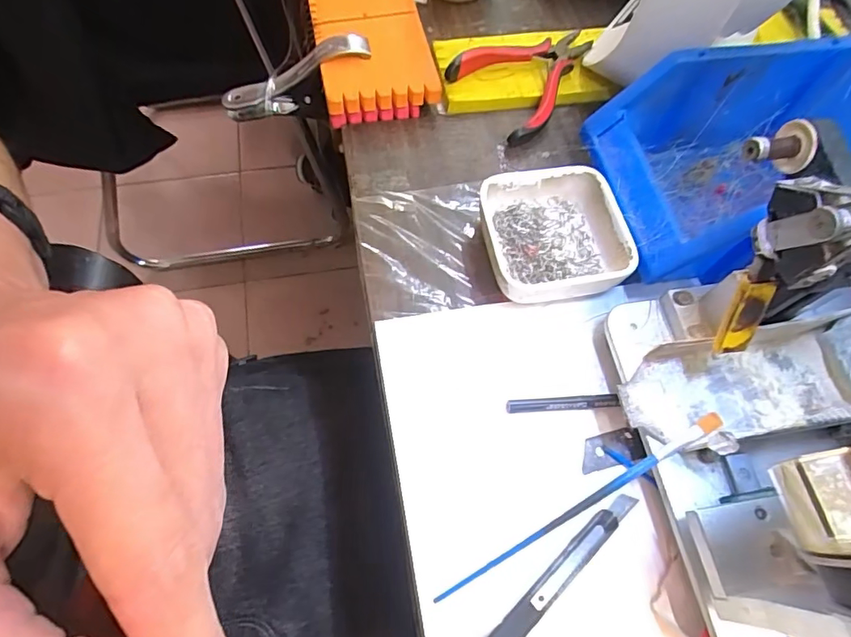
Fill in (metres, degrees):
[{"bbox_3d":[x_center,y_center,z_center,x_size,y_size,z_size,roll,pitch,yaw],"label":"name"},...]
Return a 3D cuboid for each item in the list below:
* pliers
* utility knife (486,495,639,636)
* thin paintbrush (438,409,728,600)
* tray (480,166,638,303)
[{"bbox_3d":[0.063,-0.180,0.368,0.079,0.025,0.110,27,66,10],"label":"pliers"},{"bbox_3d":[0.051,0.133,0.233,0.140,0.008,0.012,-39,72,-19],"label":"utility knife"},{"bbox_3d":[0.077,0.092,0.243,0.161,0.023,0.007,-28,69,-13],"label":"thin paintbrush"},{"bbox_3d":[0.076,-0.048,0.307,0.082,0.031,0.082,-6,65,-5],"label":"tray"}]

